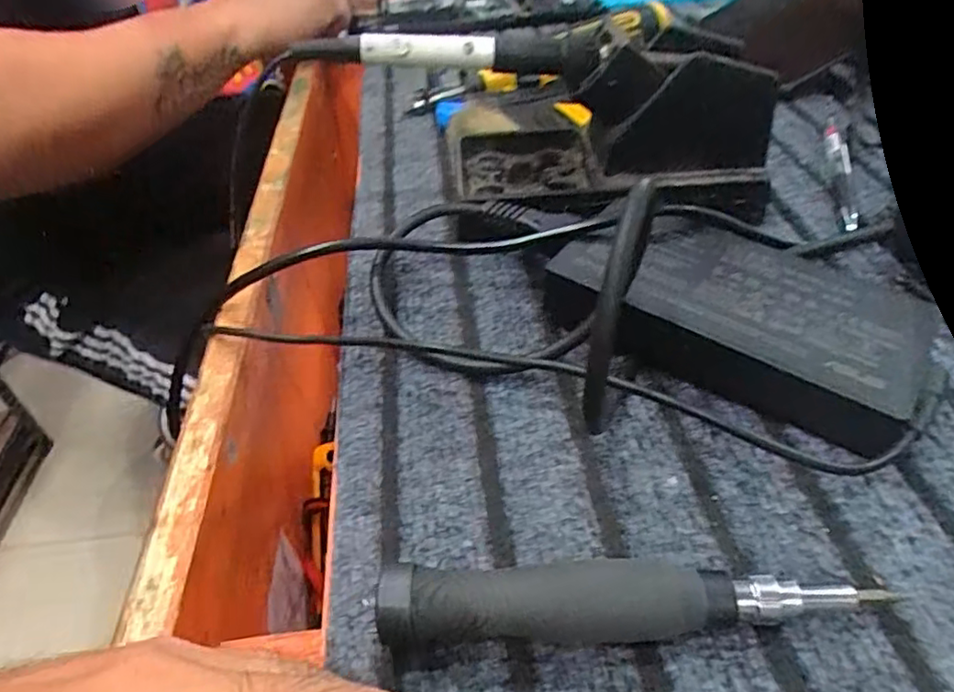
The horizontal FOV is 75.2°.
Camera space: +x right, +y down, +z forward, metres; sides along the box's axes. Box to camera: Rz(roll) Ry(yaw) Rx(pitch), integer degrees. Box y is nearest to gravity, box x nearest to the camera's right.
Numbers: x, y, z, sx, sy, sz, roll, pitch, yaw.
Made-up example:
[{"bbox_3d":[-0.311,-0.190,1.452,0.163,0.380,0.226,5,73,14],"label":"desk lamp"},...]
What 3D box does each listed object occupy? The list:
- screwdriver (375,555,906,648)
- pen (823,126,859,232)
[{"bbox_3d":[0.041,0.070,0.171,0.133,0.024,0.016,-4,43,0],"label":"screwdriver"},{"bbox_3d":[0.204,-0.097,0.348,0.010,0.006,0.121,10,44,15],"label":"pen"}]

